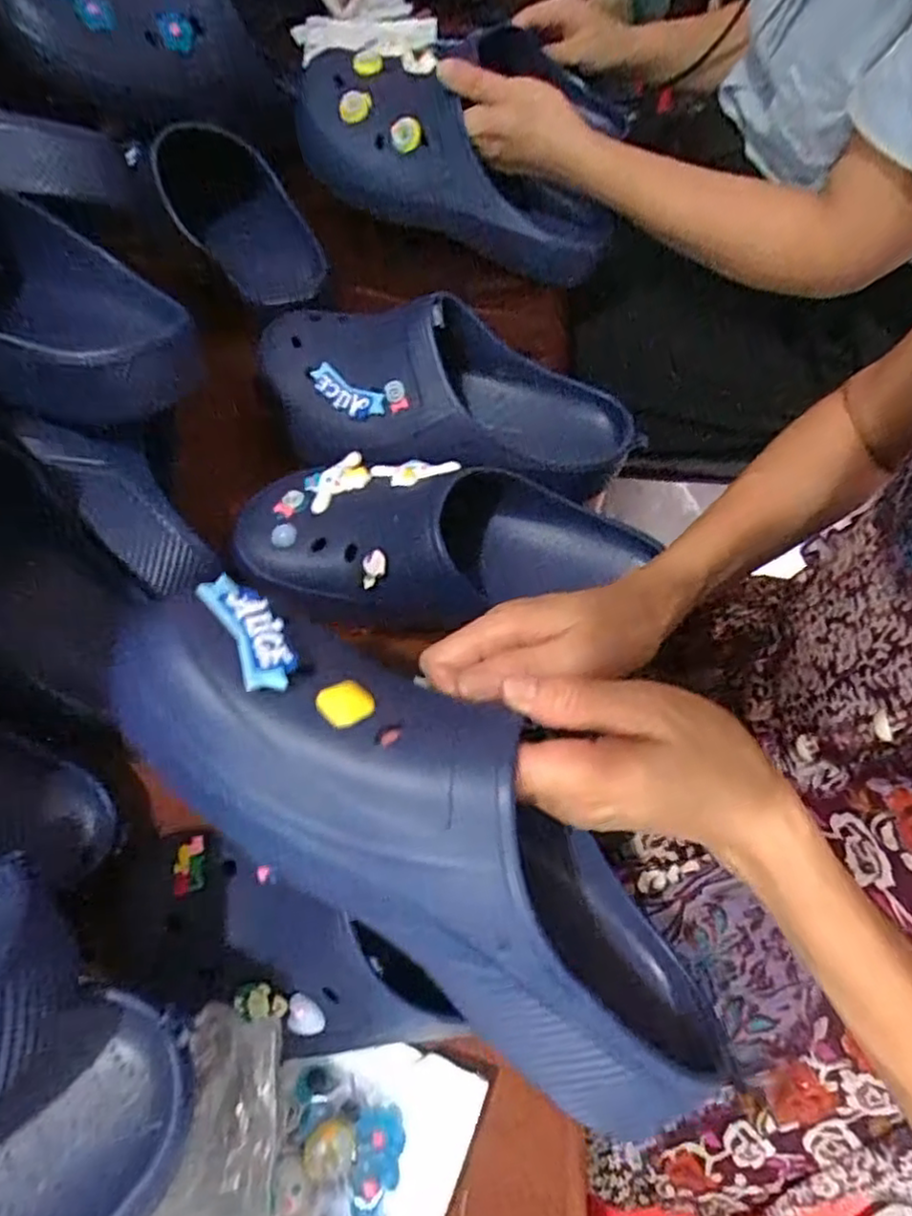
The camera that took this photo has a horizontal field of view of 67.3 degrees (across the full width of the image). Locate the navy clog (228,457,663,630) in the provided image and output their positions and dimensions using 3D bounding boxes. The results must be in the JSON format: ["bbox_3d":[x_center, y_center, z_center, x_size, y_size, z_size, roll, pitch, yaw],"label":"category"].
[{"bbox_3d":[-0.007,-0.050,0.442,0.247,0.079,0.104,1,63,-12],"label":"navy clog"}]

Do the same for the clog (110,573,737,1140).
[{"bbox_3d":[-0.005,0.089,0.275,0.287,0.079,0.097,42,69,-7],"label":"clog"}]

